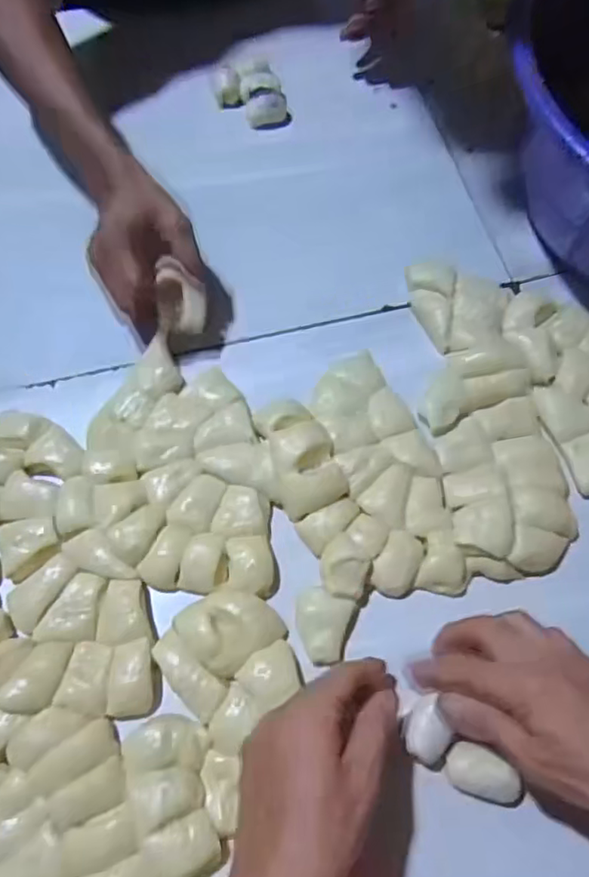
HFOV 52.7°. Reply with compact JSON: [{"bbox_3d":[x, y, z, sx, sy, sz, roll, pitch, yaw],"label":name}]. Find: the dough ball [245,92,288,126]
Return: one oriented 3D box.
[{"bbox_3d":[-0.029,-0.340,0.611,0.043,0.017,0.029,-13,68,-5],"label":"dough ball"}]

